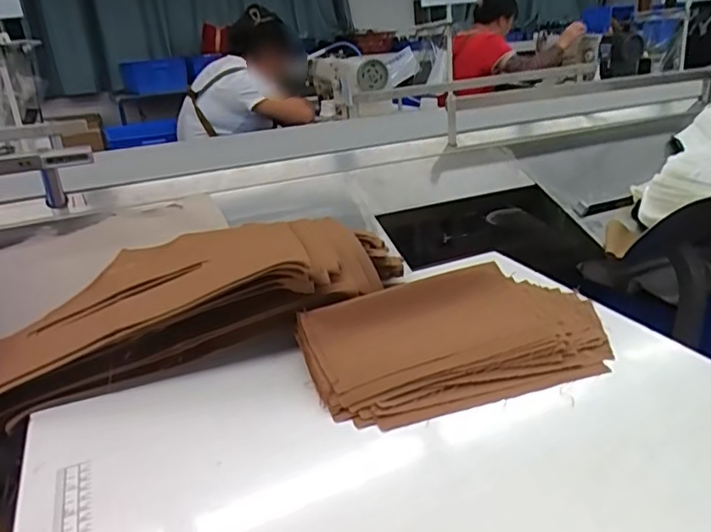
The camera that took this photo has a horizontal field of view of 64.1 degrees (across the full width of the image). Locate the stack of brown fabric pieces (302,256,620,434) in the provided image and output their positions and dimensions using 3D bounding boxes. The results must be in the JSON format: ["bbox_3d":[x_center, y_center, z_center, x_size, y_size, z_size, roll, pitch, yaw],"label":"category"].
[{"bbox_3d":[0.099,0.060,0.508,0.279,0.051,0.138,-11,24,-16],"label":"stack of brown fabric pieces"}]

